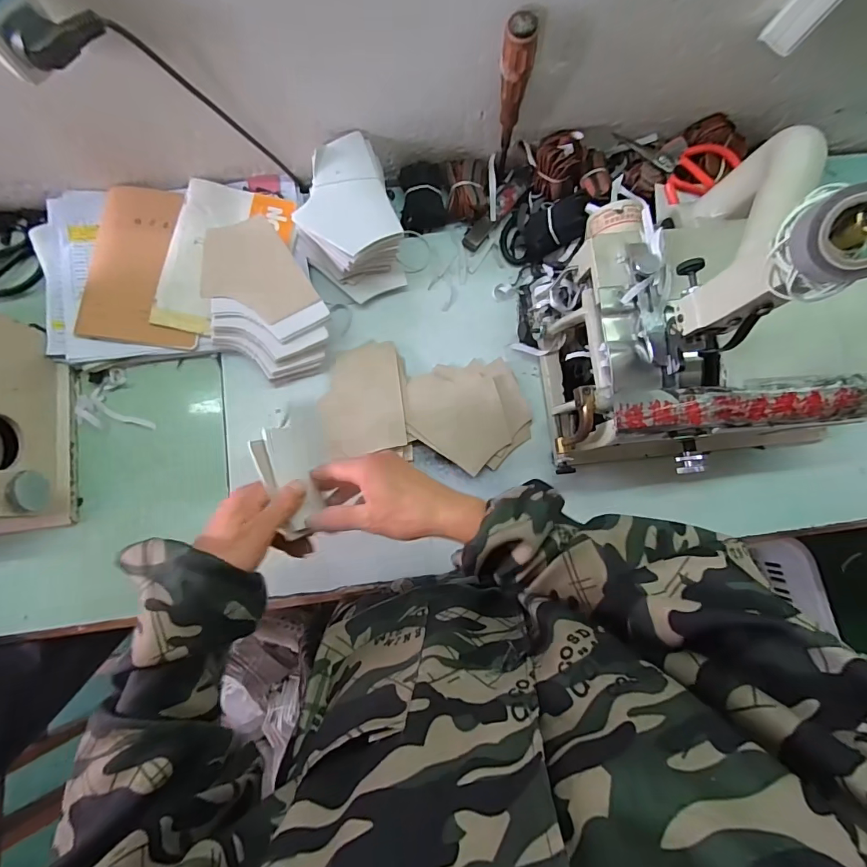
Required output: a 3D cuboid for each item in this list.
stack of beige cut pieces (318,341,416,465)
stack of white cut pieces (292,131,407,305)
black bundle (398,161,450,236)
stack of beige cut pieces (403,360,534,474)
[{"bbox_3d":[-0.088,-0.042,0.562,0.110,0.025,0.140,-7,84,-6],"label":"stack of beige cut pieces"},{"bbox_3d":[-0.107,-0.259,0.552,0.122,0.082,0.165,-16,85,-6],"label":"stack of white cut pieces"},{"bbox_3d":[-0.015,-0.316,0.594,0.061,0.034,0.078,-8,85,-6],"label":"black bundle"},{"bbox_3d":[0.043,-0.021,0.567,0.149,0.031,0.137,-20,86,-7],"label":"stack of beige cut pieces"}]

